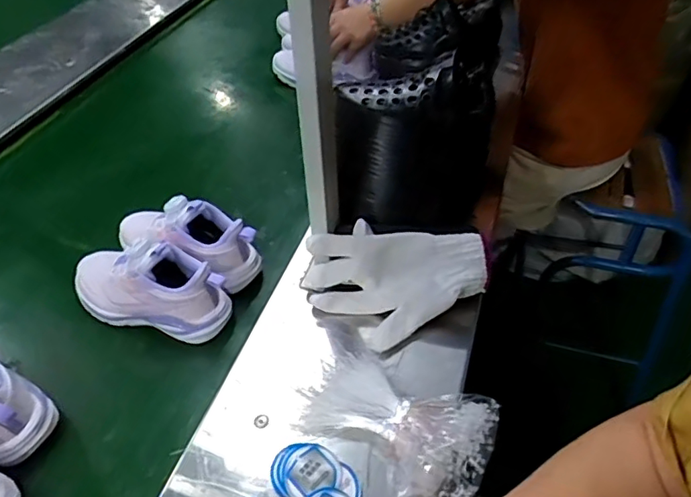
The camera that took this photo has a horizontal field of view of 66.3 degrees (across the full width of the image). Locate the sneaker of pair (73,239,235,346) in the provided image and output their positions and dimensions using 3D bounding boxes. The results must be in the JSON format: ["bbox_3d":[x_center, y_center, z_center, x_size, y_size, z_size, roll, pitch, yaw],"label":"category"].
[{"bbox_3d":[-0.234,0.044,0.614,0.206,0.111,0.072,9,46,11],"label":"sneaker of pair"}]

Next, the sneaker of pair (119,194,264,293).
[{"bbox_3d":[-0.197,-0.012,0.658,0.184,0.102,0.073,14,48,16],"label":"sneaker of pair"}]

